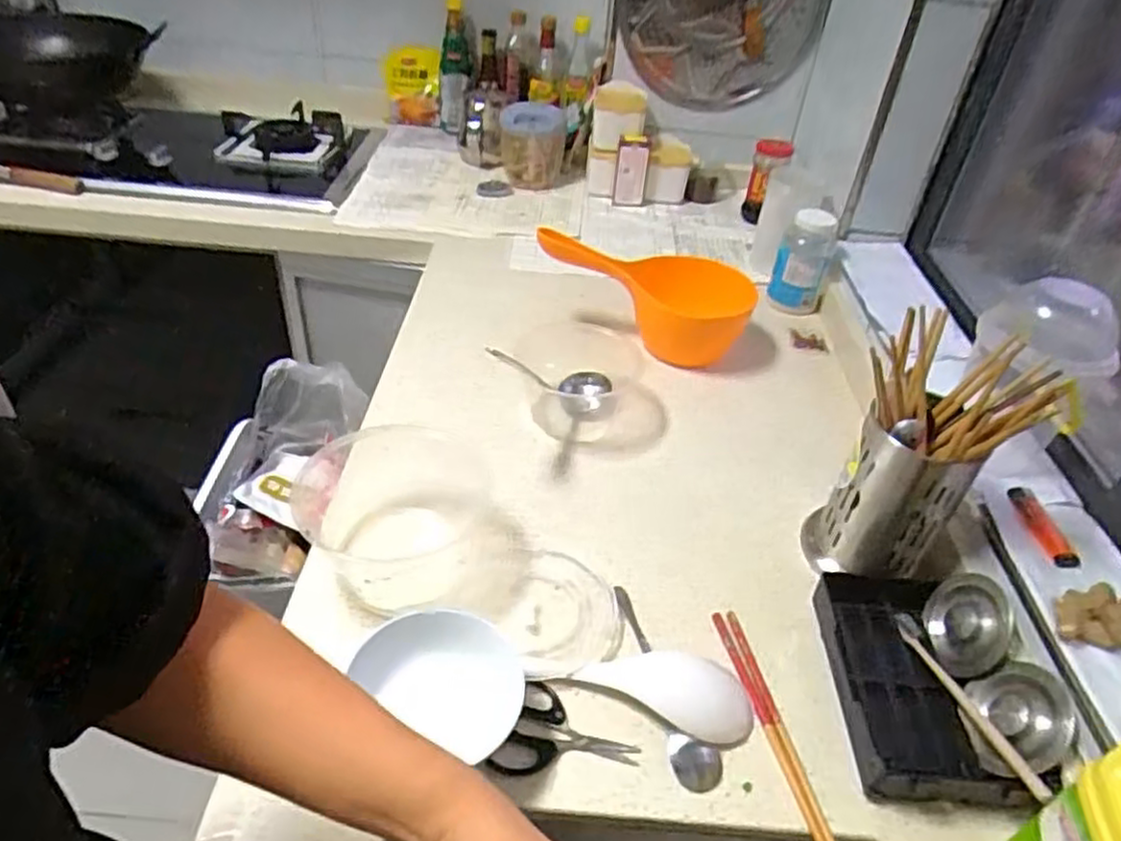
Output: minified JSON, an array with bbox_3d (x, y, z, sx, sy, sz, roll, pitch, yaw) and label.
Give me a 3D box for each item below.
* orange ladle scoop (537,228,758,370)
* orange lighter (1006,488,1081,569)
[{"bbox_3d":[0.107,-0.164,0.953,0.269,0.140,0.120,4,39,-2],"label":"orange ladle scoop"},{"bbox_3d":[0.423,0.092,0.643,0.024,0.011,0.088,-2,40,-9],"label":"orange lighter"}]

